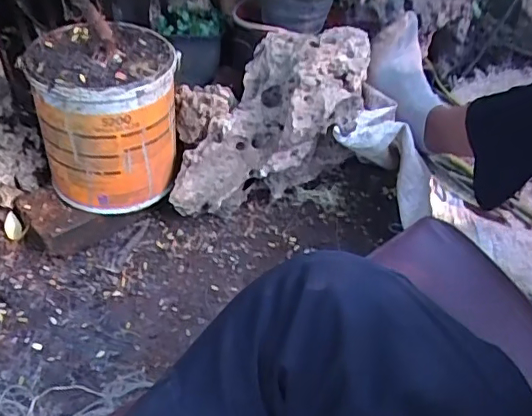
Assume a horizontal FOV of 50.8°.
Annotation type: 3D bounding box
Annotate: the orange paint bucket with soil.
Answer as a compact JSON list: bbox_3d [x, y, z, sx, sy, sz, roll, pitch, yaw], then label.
[{"bbox_3d":[-0.206,-0.124,0.750,0.170,0.177,0.185,-3,47,-4],"label":"orange paint bucket with soil"}]

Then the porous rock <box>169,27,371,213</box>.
[{"bbox_3d":[0.023,-0.111,0.772,0.178,0.190,0.287,24,51,19],"label":"porous rock"}]

